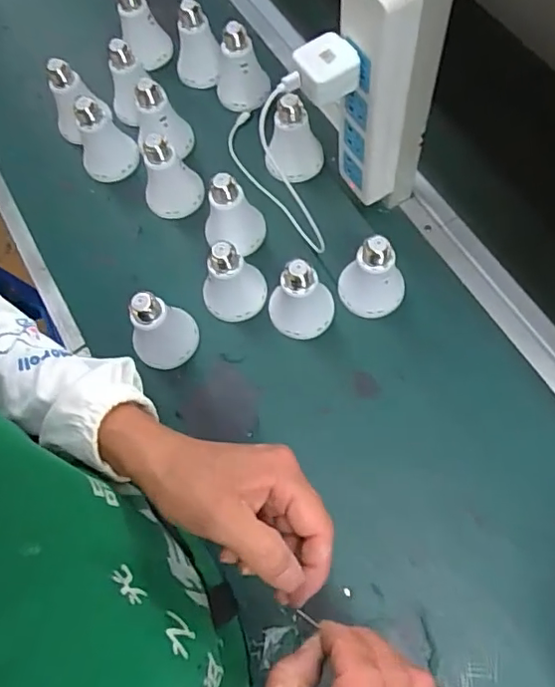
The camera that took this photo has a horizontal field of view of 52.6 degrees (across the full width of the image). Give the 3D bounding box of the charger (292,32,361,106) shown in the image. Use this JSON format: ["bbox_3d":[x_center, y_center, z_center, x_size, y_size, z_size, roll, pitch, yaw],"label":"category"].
[{"bbox_3d":[0.036,-0.209,0.429,0.041,0.027,0.044,-33,69,-7],"label":"charger"}]

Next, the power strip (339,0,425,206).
[{"bbox_3d":[0.079,-0.205,0.472,0.036,0.217,0.060,-27,69,-5],"label":"power strip"}]

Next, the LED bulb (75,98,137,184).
[{"bbox_3d":[-0.197,-0.233,0.627,0.061,0.088,0.060,-2,69,5],"label":"LED bulb"}]

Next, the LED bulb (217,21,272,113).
[{"bbox_3d":[-0.043,-0.316,0.642,0.058,0.089,0.063,-13,68,1],"label":"LED bulb"}]

